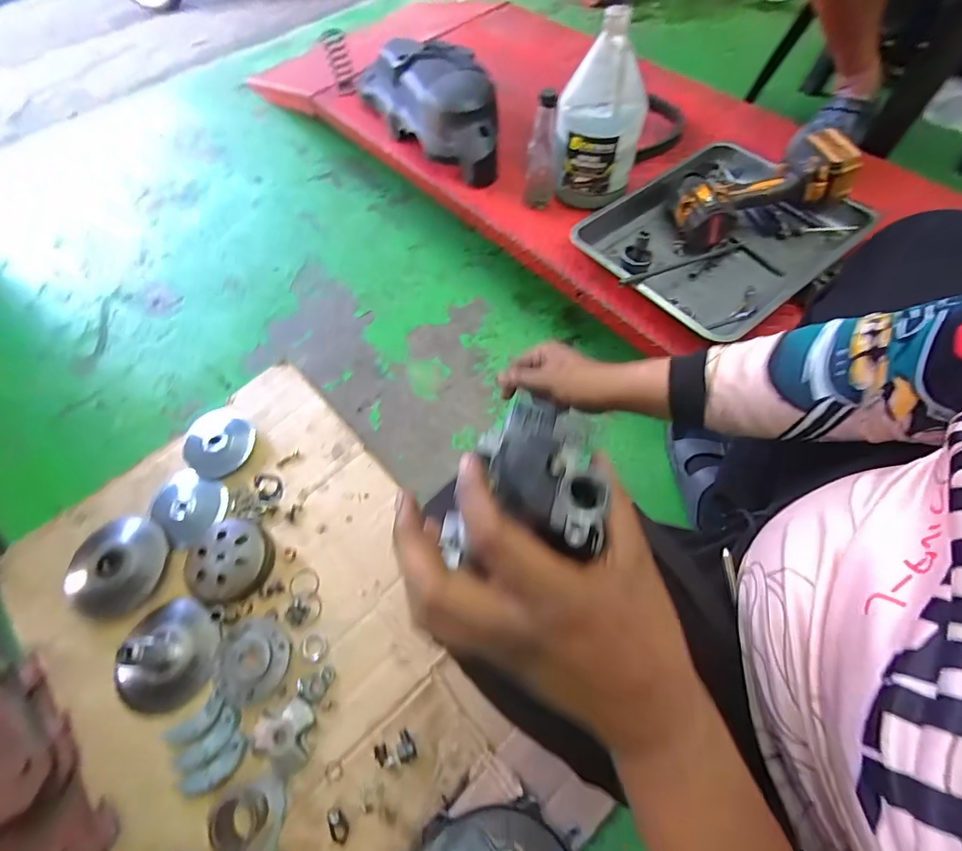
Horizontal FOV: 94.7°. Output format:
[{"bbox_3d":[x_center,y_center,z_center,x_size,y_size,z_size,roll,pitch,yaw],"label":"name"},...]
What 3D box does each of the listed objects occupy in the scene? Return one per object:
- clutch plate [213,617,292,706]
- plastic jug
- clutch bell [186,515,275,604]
[{"bbox_3d":[-0.337,0.341,0.648,0.111,0.029,0.107,-1,62,3],"label":"clutch plate"},{"bbox_3d":[0.217,-0.557,0.797,0.146,0.264,0.160,12,64,6],"label":"plastic jug"},{"bbox_3d":[-0.401,0.218,0.713,0.116,0.040,0.126,-1,62,3],"label":"clutch bell"}]

